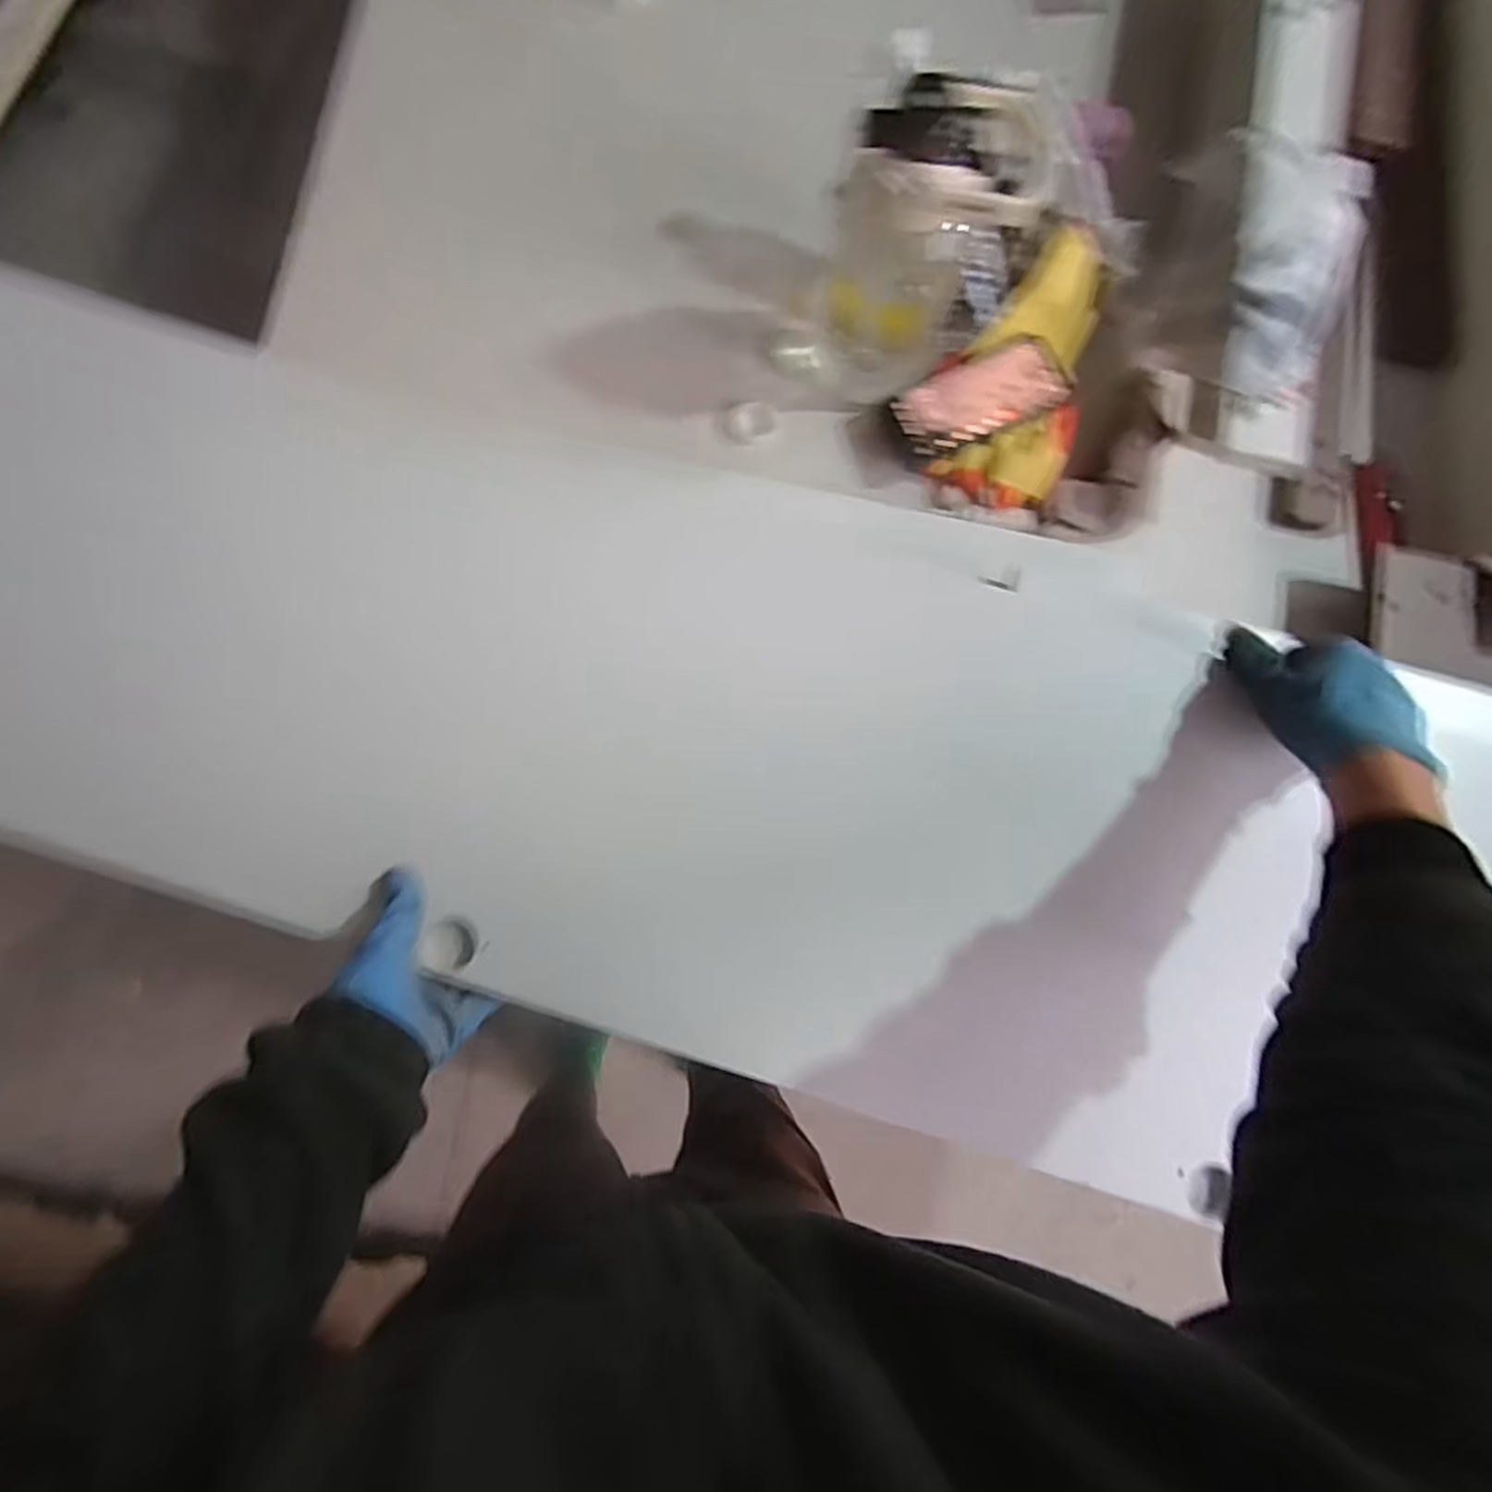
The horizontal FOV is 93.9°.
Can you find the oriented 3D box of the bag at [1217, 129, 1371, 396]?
[{"bbox_3d":[0.464,-0.407,0.583,0.106,0.044,0.279,12,82,0],"label":"bag"}]

